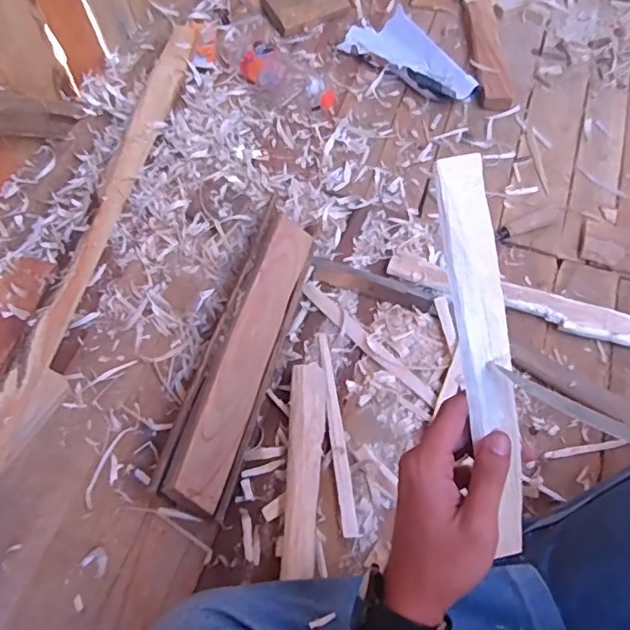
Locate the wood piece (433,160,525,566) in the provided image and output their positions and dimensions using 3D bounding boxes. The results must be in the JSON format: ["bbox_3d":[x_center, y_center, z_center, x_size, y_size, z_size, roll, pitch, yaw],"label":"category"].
[{"bbox_3d":[0.105,0.034,0.348,0.029,0.009,0.254,-14,104,-7],"label":"wood piece"}]

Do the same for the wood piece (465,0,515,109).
[{"bbox_3d":[0.319,-0.488,1.046,0.053,0.028,0.292,0,63,0],"label":"wood piece"}]

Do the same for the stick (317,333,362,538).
[{"bbox_3d":[0.024,0.135,0.696,0.019,0.015,0.254,-7,63,-4],"label":"stick"}]

